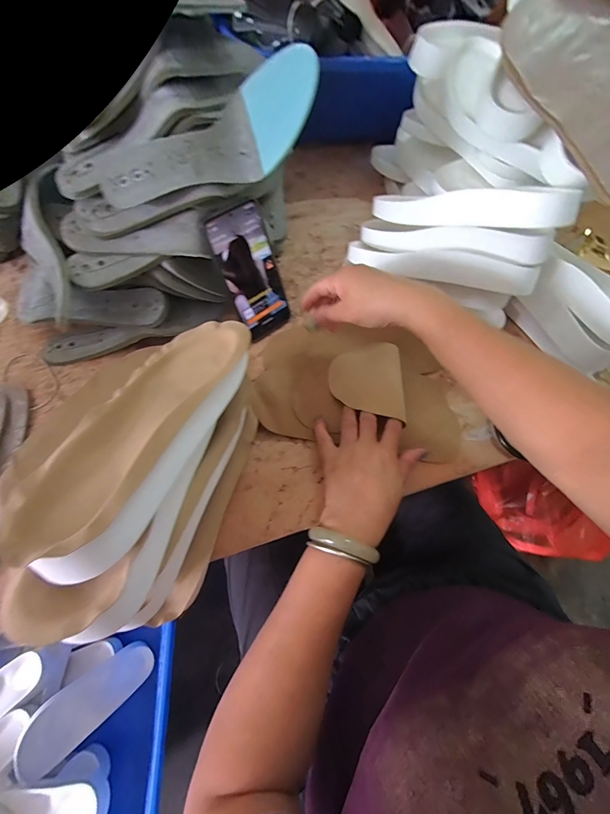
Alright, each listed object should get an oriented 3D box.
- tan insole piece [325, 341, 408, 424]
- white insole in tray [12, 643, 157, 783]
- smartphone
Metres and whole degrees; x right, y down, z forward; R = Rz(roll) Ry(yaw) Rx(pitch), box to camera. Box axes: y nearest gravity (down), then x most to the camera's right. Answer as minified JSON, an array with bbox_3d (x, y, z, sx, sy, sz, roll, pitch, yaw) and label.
[{"bbox_3d":[0.075,-0.032,0.428,0.089,0.011,0.098,-3,69,11],"label":"tan insole piece"},{"bbox_3d":[-0.412,0.568,0.652,0.228,0.024,0.095,-24,87,-43],"label":"white insole in tray"},{"bbox_3d":[-0.065,-0.166,0.432,0.075,0.157,0.010,-43,49,-19],"label":"smartphone"}]

